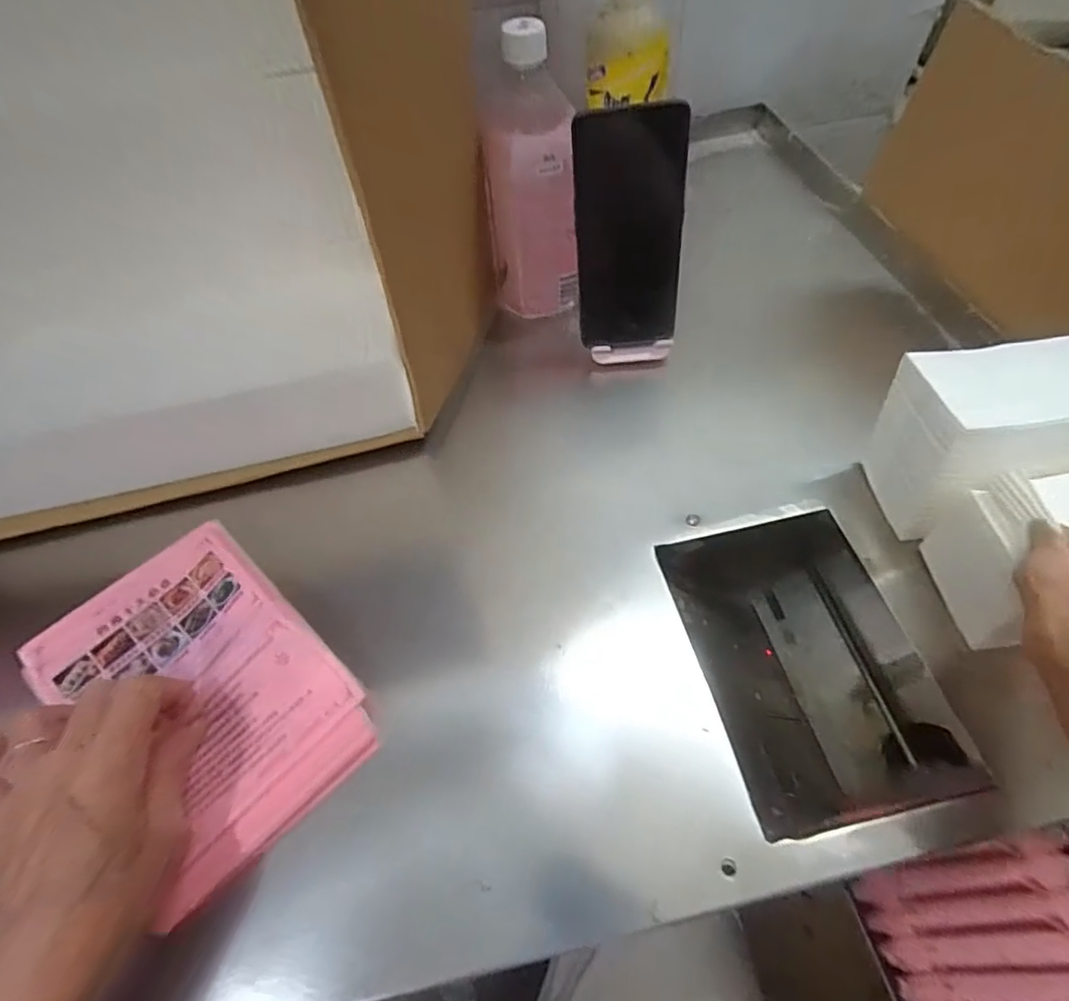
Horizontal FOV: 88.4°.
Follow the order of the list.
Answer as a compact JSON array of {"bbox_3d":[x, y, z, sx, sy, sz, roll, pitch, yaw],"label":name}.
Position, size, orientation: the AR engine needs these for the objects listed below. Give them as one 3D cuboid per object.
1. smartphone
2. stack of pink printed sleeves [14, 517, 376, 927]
[{"bbox_3d":[0.070,-0.194,0.409,0.077,0.162,0.005,-4,41,3],"label":"smartphone"},{"bbox_3d":[-0.186,0.104,0.308,0.126,0.024,0.180,-41,64,-21],"label":"stack of pink printed sleeves"}]

